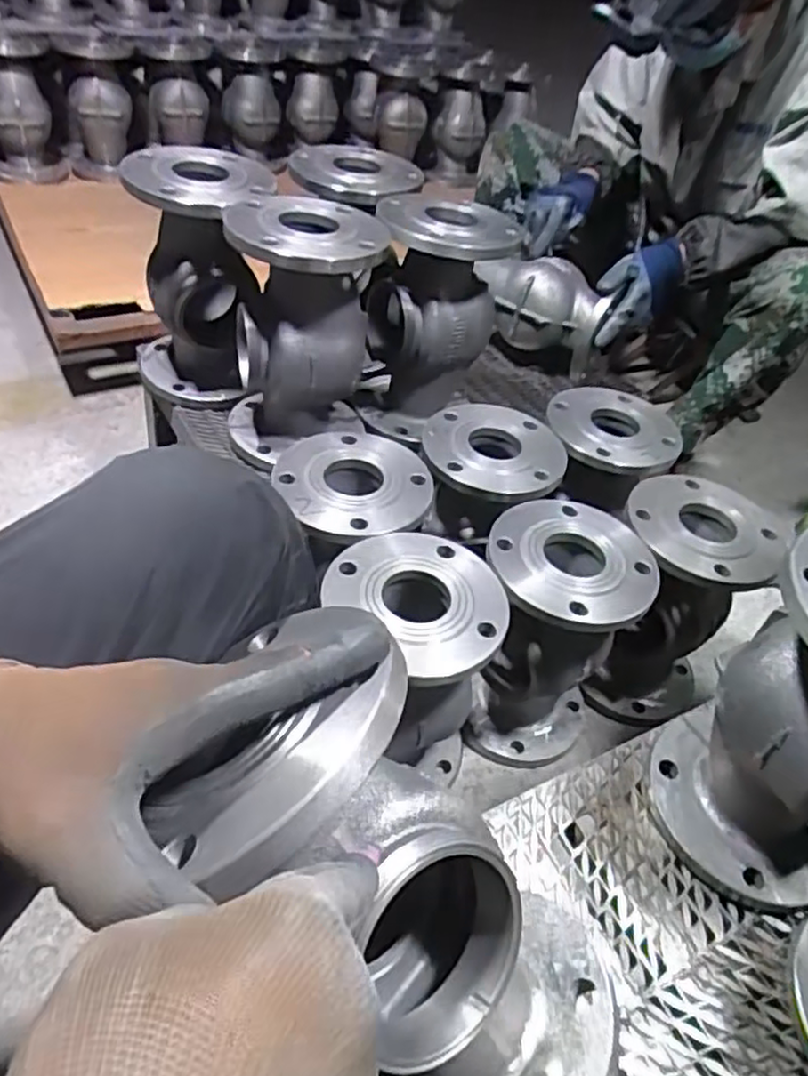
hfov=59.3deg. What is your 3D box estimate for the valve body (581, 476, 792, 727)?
[{"bbox_3d":[0.328,0.084,0.888,0.159,0.280,0.172,6,43,-2],"label":"valve body"}]

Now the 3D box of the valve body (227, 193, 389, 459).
[{"bbox_3d":[-0.119,-0.252,0.858,0.170,0.263,0.166,2,44,-6],"label":"valve body"}]

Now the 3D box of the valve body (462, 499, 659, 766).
[{"bbox_3d":[0.162,0.109,0.822,0.163,0.282,0.177,19,44,12],"label":"valve body"}]

